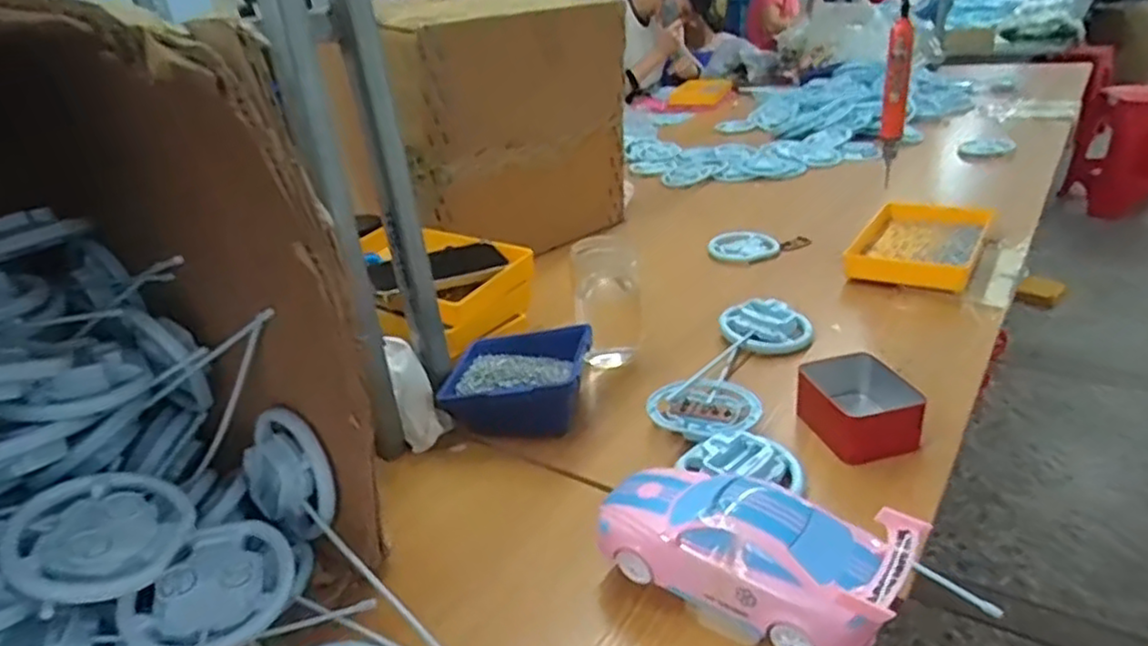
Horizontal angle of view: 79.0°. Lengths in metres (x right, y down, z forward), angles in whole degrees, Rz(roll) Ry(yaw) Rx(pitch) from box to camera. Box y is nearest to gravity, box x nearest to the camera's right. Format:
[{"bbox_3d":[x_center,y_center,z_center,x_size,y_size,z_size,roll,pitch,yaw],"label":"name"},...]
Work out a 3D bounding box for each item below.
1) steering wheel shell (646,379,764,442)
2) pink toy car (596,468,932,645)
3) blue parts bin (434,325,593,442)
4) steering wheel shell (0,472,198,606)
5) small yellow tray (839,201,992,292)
[{"bbox_3d":[0.124,0.078,0.663,0.104,0.016,0.094,17,35,38],"label":"steering wheel shell"},{"bbox_3d":[0.110,0.145,0.458,0.200,0.067,0.085,15,33,34],"label":"pink toy car"},{"bbox_3d":[-0.053,0.062,0.711,0.142,0.072,0.120,1,28,13],"label":"blue parts bin"},{"bbox_3d":[-0.313,0.138,0.460,0.092,0.018,0.100,13,34,-9],"label":"steering wheel shell"},{"bbox_3d":[0.456,-0.103,0.920,0.148,0.039,0.209,15,34,35],"label":"small yellow tray"}]

